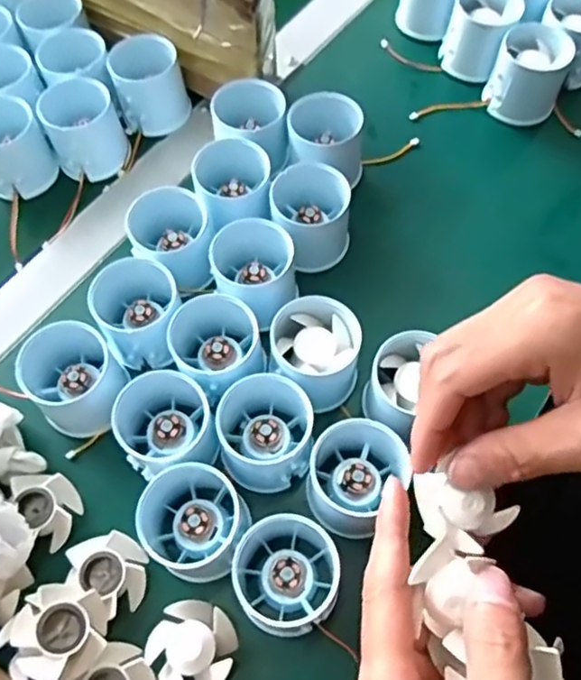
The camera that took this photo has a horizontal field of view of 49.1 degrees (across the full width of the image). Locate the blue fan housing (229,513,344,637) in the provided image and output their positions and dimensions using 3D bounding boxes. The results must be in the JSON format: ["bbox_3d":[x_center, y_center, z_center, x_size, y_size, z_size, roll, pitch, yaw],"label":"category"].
[{"bbox_3d":[-0.002,0.122,0.337,0.057,0.033,0.060,13,64,8],"label":"blue fan housing"}]

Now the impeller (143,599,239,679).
[{"bbox_3d":[-0.050,0.159,0.327,0.042,0.019,0.042,28,67,15],"label":"impeller"}]

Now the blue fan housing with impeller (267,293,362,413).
[{"bbox_3d":[0.015,0.008,0.382,0.052,0.047,0.052,-1,63,1],"label":"blue fan housing with impeller"}]

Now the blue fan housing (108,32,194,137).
[{"bbox_3d":[-0.107,-0.195,0.487,0.051,0.048,0.050,-1,63,1],"label":"blue fan housing"}]

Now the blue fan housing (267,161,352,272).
[{"bbox_3d":[0.013,-0.083,0.426,0.055,0.046,0.064,-1,63,1],"label":"blue fan housing"}]

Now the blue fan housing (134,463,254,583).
[{"bbox_3d":[-0.054,0.098,0.351,0.061,0.037,0.057,-1,63,1],"label":"blue fan housing"}]

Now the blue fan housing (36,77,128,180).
[{"bbox_3d":[-0.149,-0.156,0.466,0.053,0.049,0.059,-10,63,-3],"label":"blue fan housing"}]

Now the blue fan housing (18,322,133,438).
[{"bbox_3d":[-0.128,0.024,0.382,0.056,0.060,0.060,-27,65,-12],"label":"blue fan housing"}]

